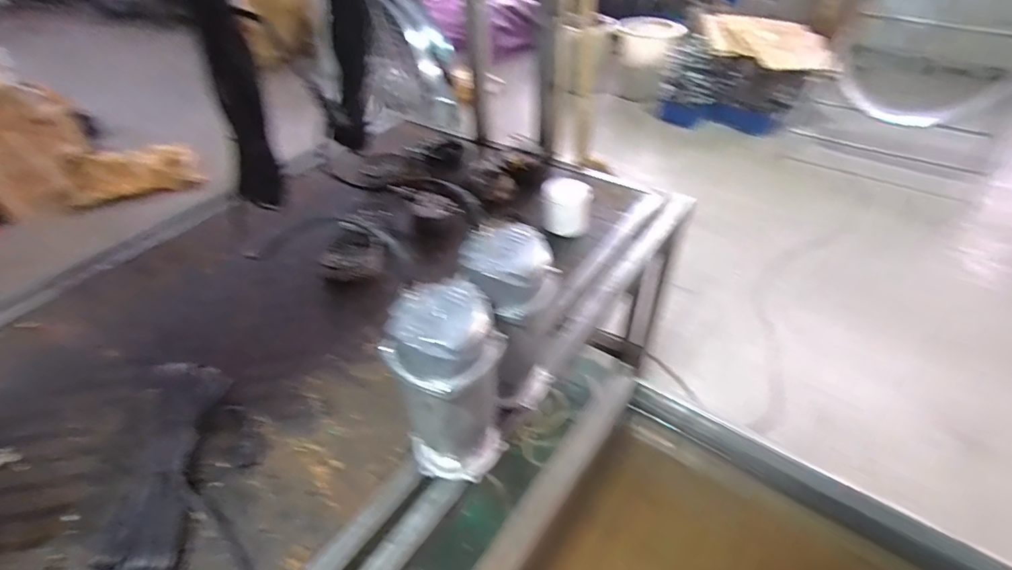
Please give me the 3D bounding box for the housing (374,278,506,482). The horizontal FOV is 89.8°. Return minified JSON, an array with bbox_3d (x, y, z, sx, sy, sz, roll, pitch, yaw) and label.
[{"bbox_3d":[-0.077,0.150,0.710,0.115,0.306,0.124,-1,42,1],"label":"housing"}]

